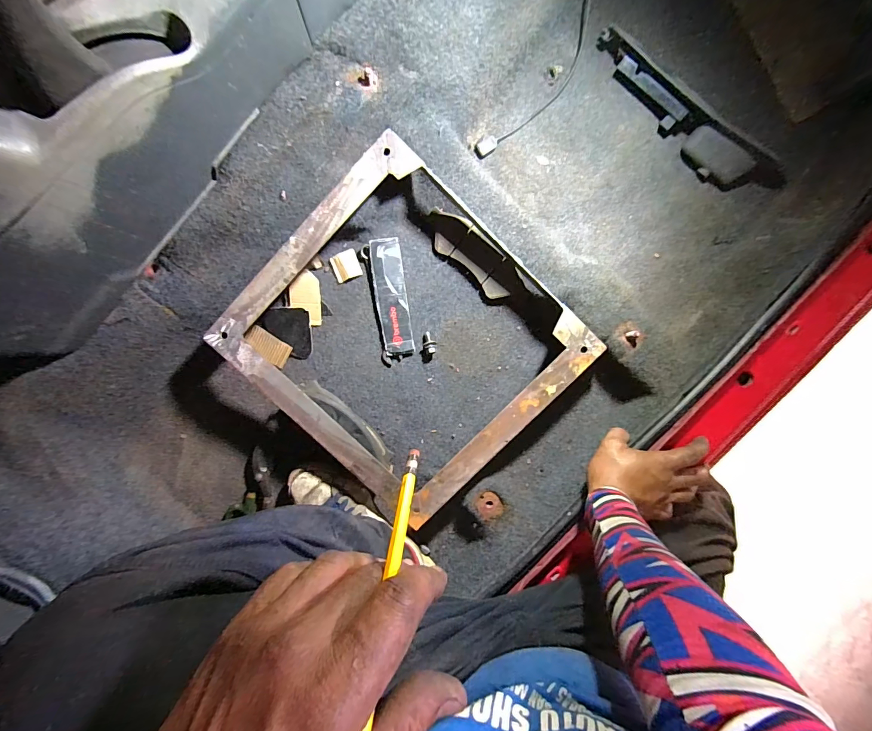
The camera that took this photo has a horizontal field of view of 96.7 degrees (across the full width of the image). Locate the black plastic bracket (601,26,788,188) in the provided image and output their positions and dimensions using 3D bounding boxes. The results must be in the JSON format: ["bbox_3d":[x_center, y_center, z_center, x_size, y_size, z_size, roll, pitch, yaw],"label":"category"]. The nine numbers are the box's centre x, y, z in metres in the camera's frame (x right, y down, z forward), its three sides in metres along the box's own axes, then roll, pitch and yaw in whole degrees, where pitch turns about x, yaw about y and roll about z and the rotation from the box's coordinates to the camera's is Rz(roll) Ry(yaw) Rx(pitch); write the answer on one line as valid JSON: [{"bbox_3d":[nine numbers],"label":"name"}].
[{"bbox_3d":[0.351,-0.347,0.546,0.324,0.044,0.071,33,95,-2],"label":"black plastic bracket"}]

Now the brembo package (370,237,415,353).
[{"bbox_3d":[-0.065,-0.101,0.570,0.041,0.014,0.164,-8,95,2],"label":"brembo package"}]

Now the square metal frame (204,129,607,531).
[{"bbox_3d":[-0.050,-0.035,0.526,0.410,0.043,0.390,45,94,-3],"label":"square metal frame"}]

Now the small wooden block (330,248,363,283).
[{"bbox_3d":[-0.133,-0.147,0.568,0.039,0.008,0.041,-22,94,3],"label":"small wooden block"}]

